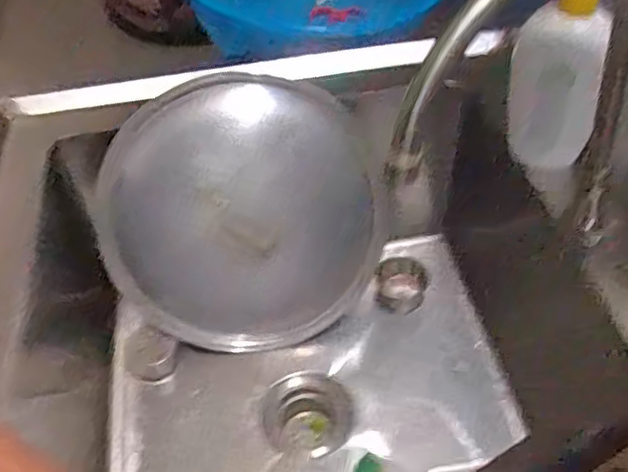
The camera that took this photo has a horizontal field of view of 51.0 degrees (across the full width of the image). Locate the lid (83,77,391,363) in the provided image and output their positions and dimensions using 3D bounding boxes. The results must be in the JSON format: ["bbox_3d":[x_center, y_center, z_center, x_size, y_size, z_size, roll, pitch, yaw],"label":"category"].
[{"bbox_3d":[-0.086,-0.018,0.805,0.358,0.346,0.057,-11,21,-2],"label":"lid"}]

